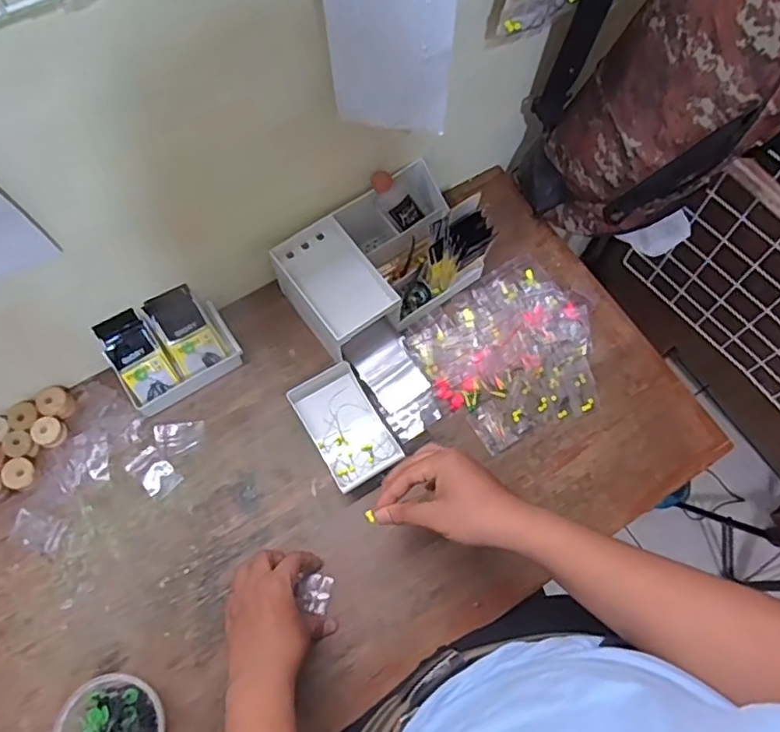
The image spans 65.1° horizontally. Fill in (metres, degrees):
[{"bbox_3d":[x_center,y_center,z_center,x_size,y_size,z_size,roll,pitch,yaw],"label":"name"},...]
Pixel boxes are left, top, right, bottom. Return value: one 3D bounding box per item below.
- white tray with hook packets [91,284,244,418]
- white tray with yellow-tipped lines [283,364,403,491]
[{"bbox_3d":[-0.261,-0.022,0.727,0.136,0.077,0.092,-30,73,-12],"label":"white tray with hook packets"},{"bbox_3d":[-0.052,0.071,0.726,0.083,0.030,0.137,-30,73,-12],"label":"white tray with yellow-tipped lines"}]

